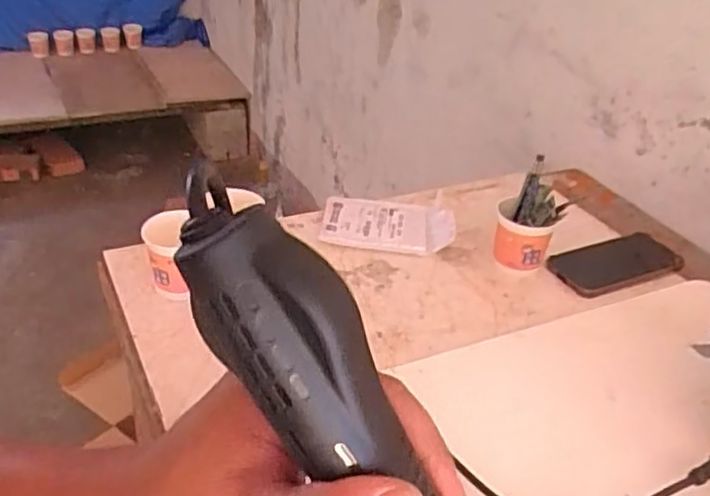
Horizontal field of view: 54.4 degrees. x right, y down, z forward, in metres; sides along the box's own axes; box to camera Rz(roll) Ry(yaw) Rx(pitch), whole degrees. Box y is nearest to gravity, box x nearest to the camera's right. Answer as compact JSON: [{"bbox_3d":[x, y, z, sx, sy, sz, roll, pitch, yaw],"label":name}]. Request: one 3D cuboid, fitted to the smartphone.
[{"bbox_3d":[0.304,0.017,0.817,0.155,0.016,0.079,-12,36,-24],"label":"smartphone"}]

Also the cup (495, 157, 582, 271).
[{"bbox_3d":[0.200,-0.033,0.788,0.074,0.098,0.083,10,33,10],"label":"cup"}]

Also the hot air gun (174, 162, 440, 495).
[{"bbox_3d":[0.011,0.085,0.237,0.048,0.243,0.037,-18,18,37],"label":"hot air gun"}]

